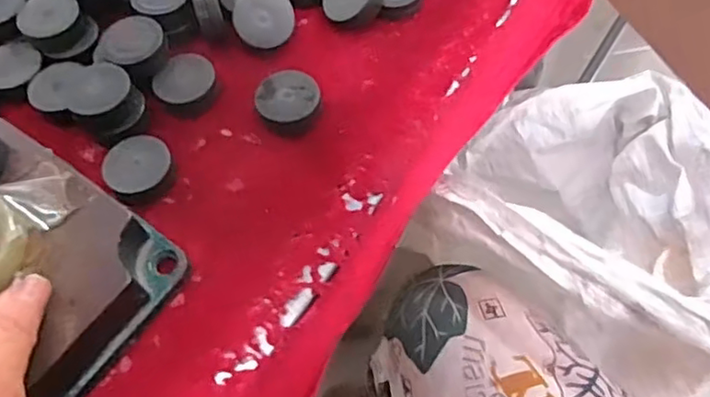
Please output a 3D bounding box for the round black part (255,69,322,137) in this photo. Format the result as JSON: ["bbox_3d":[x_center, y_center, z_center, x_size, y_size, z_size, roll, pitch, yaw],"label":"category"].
[{"bbox_3d":[-0.034,-0.050,0.325,0.032,0.013,0.032,-1,58,1],"label":"round black part"}]

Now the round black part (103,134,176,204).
[{"bbox_3d":[-0.106,-0.015,0.312,0.031,0.012,0.030,-17,59,-9],"label":"round black part"}]

